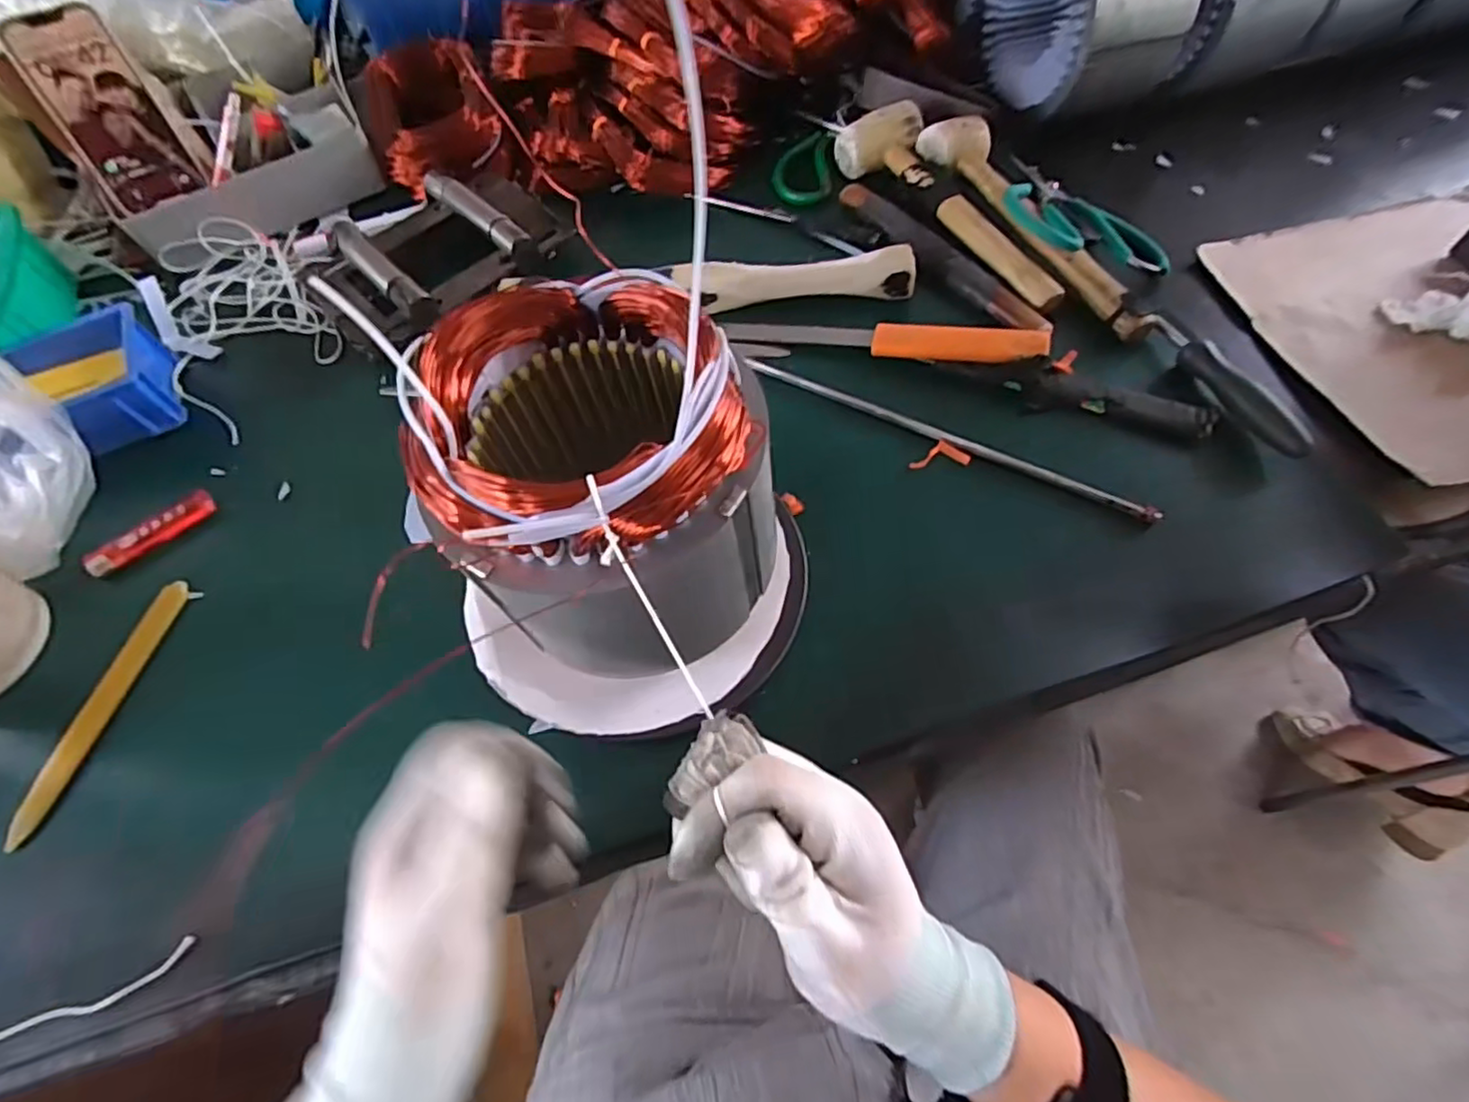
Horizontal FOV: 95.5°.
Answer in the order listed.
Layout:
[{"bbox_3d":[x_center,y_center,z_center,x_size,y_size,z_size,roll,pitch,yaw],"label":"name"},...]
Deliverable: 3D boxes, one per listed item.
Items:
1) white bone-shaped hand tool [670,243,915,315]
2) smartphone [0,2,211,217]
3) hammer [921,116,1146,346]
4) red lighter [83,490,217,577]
[{"bbox_3d":[0.047,-0.209,0.519,0.181,0.026,0.036,-7,61,1],"label":"white bone-shaped hand tool"},{"bbox_3d":[-0.526,-0.366,0.559,0.073,0.139,0.012,-31,29,-15],"label":"smartphone"},{"bbox_3d":[0.242,-0.265,0.532,0.054,0.027,0.263,-24,62,-8],"label":"hammer"},{"bbox_3d":[-0.416,-0.013,0.478,0.084,0.017,0.019,-41,66,-16],"label":"red lighter"}]

